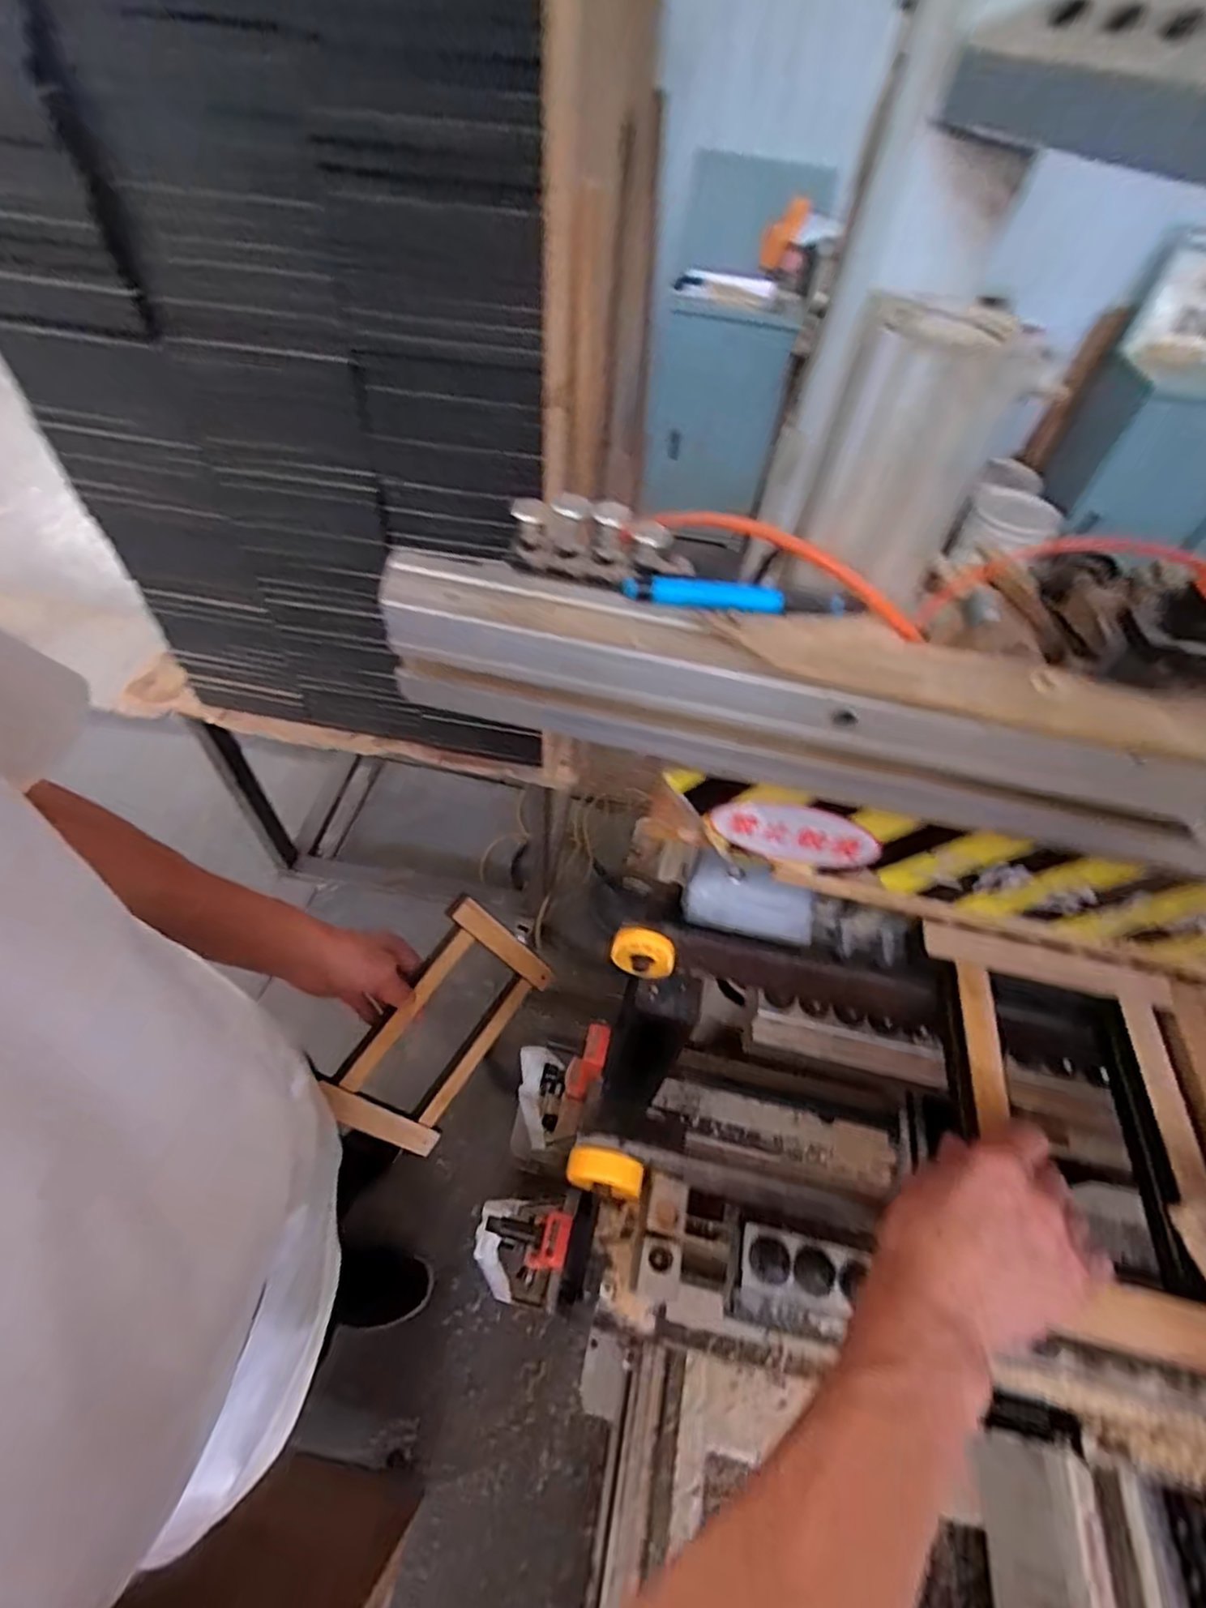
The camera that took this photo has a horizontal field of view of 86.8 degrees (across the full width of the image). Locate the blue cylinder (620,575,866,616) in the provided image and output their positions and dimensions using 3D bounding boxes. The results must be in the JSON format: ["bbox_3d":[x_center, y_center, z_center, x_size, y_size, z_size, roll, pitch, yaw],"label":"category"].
[{"bbox_3d":[0.074,-0.108,0.334,0.127,0.015,0.017,4,51,-2],"label":"blue cylinder"}]

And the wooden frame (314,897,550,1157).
[{"bbox_3d":[-0.171,0.243,0.691,0.037,0.181,0.241,23,66,39],"label":"wooden frame"}]

